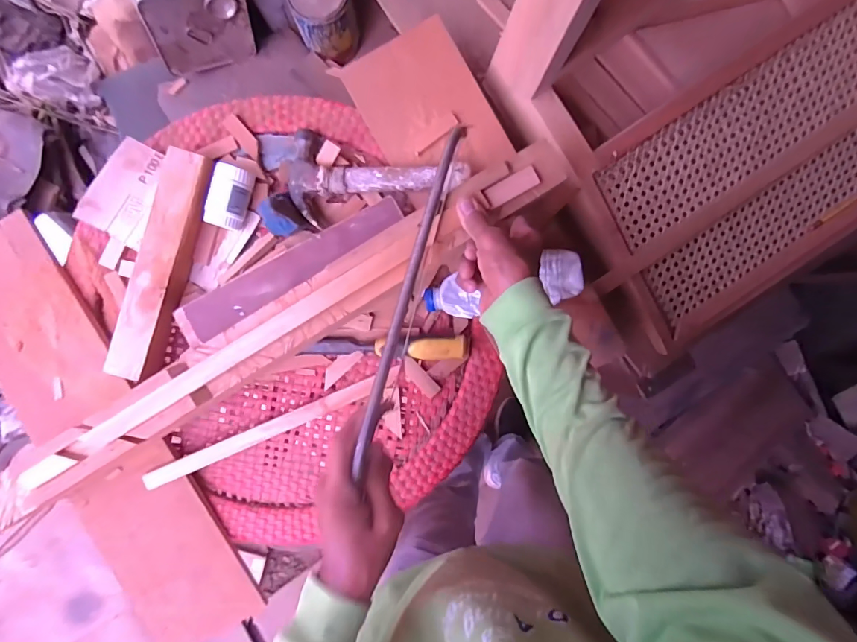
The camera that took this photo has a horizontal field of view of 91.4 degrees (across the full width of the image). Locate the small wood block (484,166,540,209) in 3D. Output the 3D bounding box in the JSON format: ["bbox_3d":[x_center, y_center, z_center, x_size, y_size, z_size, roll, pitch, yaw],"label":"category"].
[{"bbox_3d":[0.086,-0.140,0.435,0.059,0.007,0.021,-29,94,2],"label":"small wood block"}]

